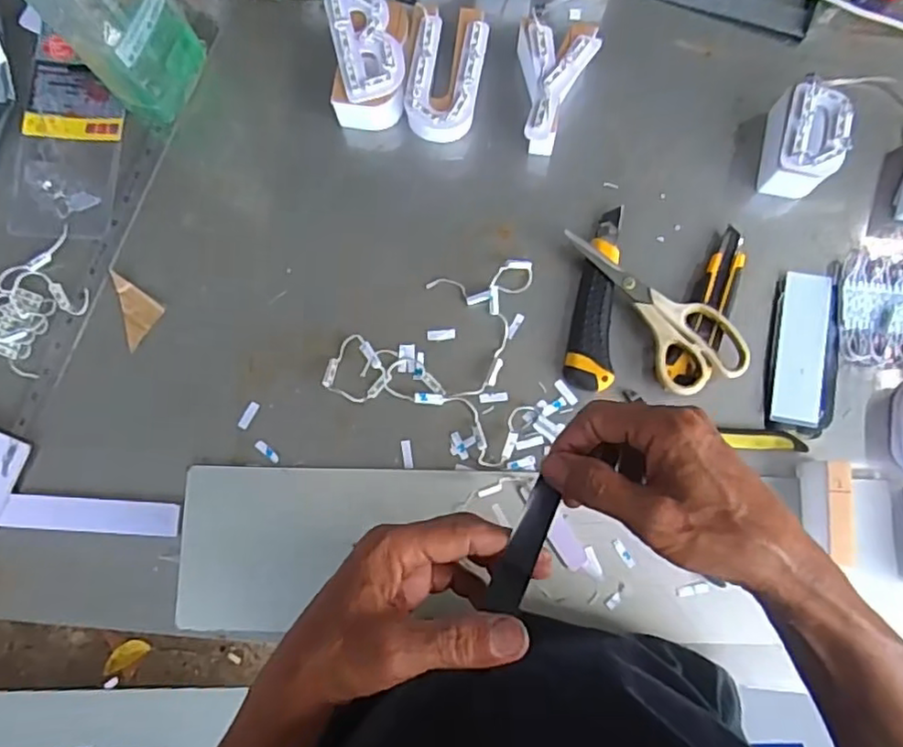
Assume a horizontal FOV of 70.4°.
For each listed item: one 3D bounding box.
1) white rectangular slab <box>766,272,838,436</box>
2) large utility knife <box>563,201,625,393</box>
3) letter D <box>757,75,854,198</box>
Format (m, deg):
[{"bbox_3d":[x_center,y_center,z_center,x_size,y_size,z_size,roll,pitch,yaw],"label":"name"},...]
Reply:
[{"bbox_3d":[0.311,-0.019,0.566,0.053,0.013,0.138,7,80,2],"label":"white rectangular slab"},{"bbox_3d":[0.133,-0.069,0.576,0.039,0.018,0.169,10,80,3],"label":"large utility knife"},{"bbox_3d":[0.317,-0.209,0.576,0.056,0.053,0.096,14,80,4],"label":"letter D"}]

